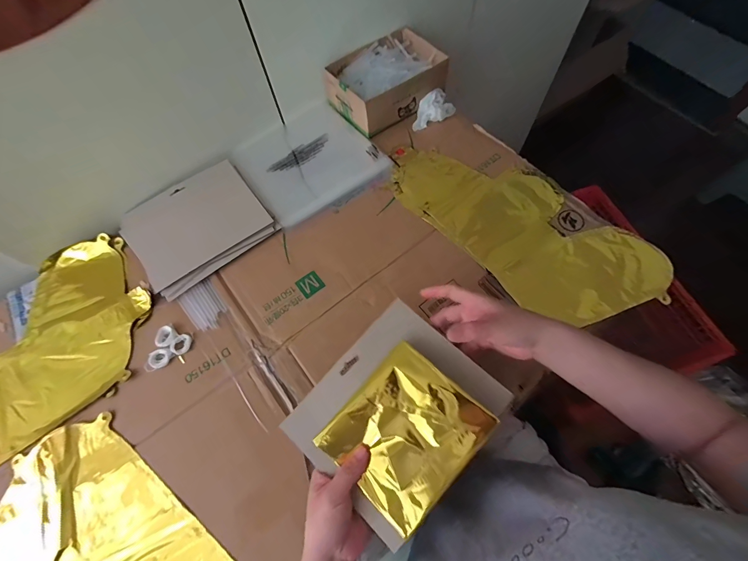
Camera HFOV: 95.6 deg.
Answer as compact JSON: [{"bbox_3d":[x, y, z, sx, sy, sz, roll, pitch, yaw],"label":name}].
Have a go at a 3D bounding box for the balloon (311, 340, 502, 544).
[{"bbox_3d":[0.032,0.154,0.346,0.124,0.022,0.136,40,74,15],"label":"balloon"}]

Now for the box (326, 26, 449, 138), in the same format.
[{"bbox_3d":[0.024,-0.362,0.608,0.194,0.058,0.139,-35,72,-13],"label":"box"}]

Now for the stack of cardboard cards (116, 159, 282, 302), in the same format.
[{"bbox_3d":[-0.275,-0.091,0.525,0.197,0.009,0.176,-37,72,-13],"label":"stack of cardboard cards"}]

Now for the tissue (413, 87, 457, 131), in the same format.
[{"bbox_3d":[0.104,-0.305,0.600,0.083,0.031,0.047,-34,71,-12],"label":"tissue"}]

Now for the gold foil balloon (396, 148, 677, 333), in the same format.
[{"bbox_3d":[0.213,-0.091,0.517,0.190,0.010,0.413,-43,73,-15],"label":"gold foil balloon"}]

